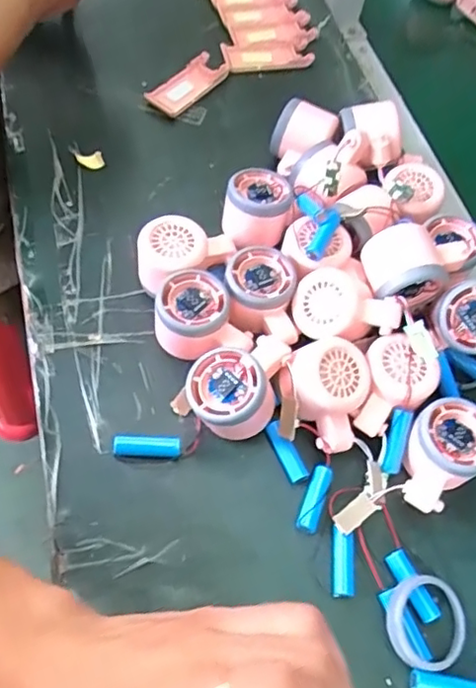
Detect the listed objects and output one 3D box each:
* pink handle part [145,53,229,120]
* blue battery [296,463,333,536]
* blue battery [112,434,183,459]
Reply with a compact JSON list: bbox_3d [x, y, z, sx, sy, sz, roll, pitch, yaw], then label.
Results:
[{"bbox_3d":[-0.054,-0.287,0.650,0.042,0.018,0.096,36,62,13],"label":"pink handle part"},{"bbox_3d":[0.059,0.115,0.442,0.015,0.014,0.051,22,60,5],"label":"blue battery"},{"bbox_3d":[-0.069,0.078,0.446,0.051,0.014,0.016,4,60,-6],"label":"blue battery"}]

